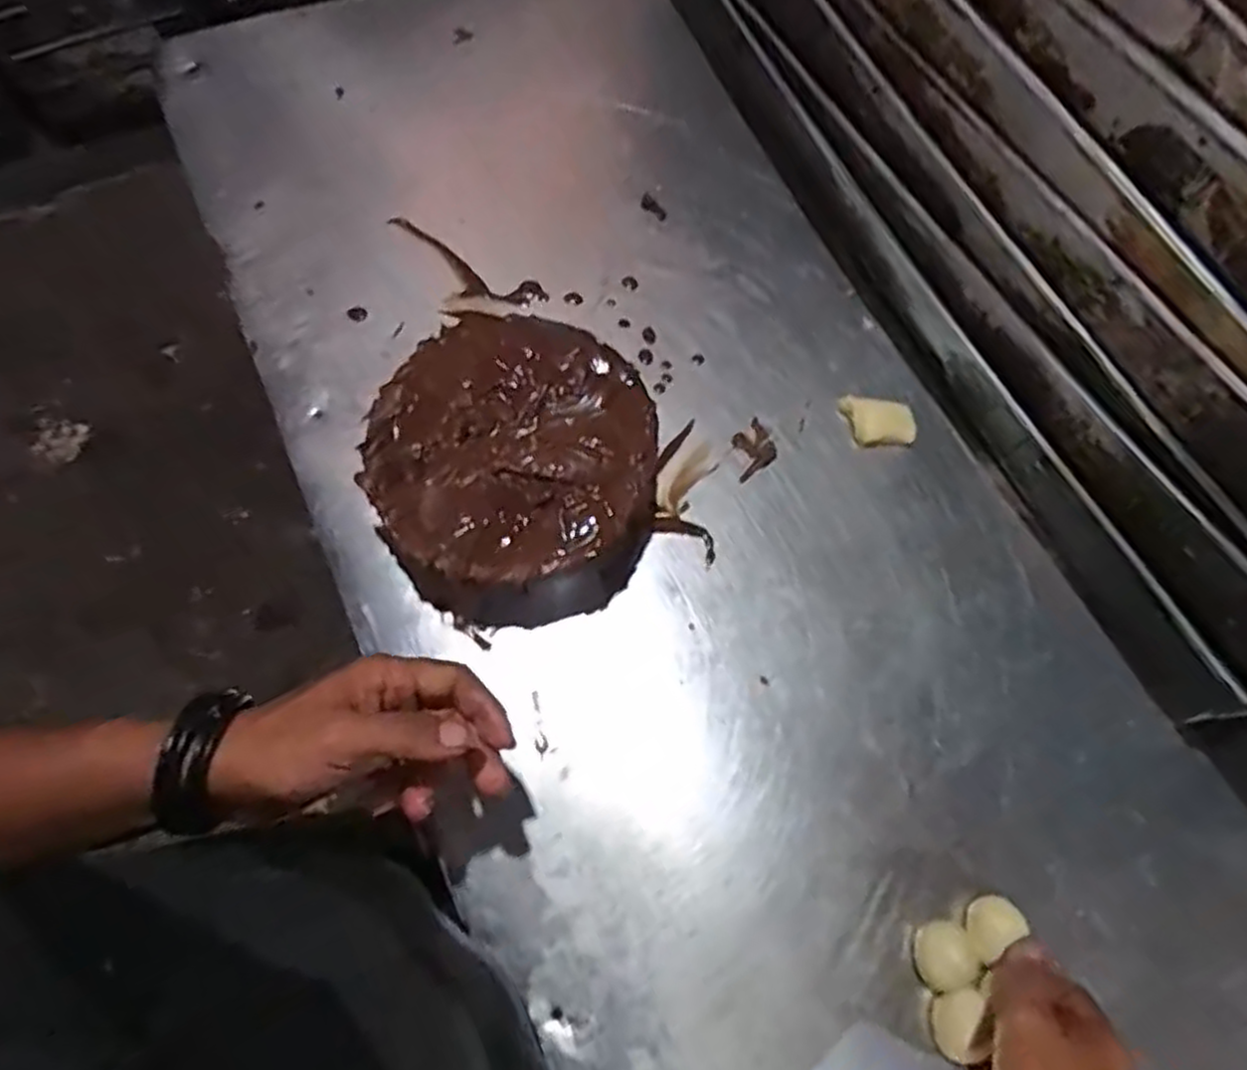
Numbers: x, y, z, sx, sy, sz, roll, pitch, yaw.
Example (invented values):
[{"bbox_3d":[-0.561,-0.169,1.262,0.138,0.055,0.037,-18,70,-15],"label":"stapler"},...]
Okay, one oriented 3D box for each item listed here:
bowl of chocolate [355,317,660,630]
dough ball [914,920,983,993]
[{"bbox_3d":[-0.072,-0.041,0.517,0.178,0.076,0.185,1,71,-2],"label":"bowl of chocolate"},{"bbox_3d":[0.186,0.247,0.456,0.034,0.021,0.035,1,71,-2],"label":"dough ball"}]

